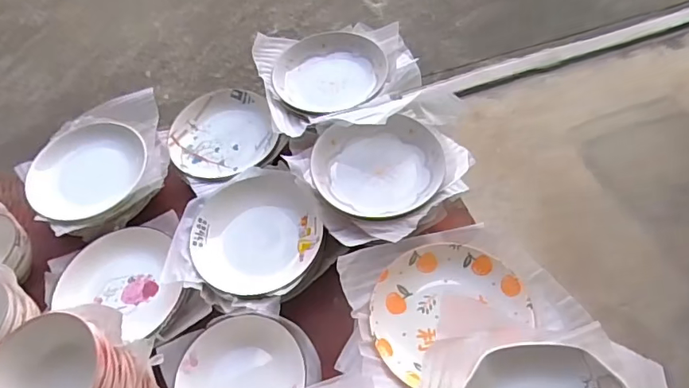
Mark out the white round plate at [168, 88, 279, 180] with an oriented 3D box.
[{"bbox_3d":[-0.222,-0.112,0.915,0.181,0.034,0.180,-2,57,2],"label":"white round plate"}]

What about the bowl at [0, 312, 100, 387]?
[{"bbox_3d":[-0.318,0.197,0.552,0.121,0.062,0.127,-2,57,4],"label":"bowl"}]

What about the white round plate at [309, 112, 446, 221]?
[{"bbox_3d":[0.052,-0.038,0.770,0.192,0.033,0.169,-11,57,-3],"label":"white round plate"}]

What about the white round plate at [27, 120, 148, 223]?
[{"bbox_3d":[-0.433,-0.041,0.854,0.178,0.040,0.176,3,57,6],"label":"white round plate"}]

